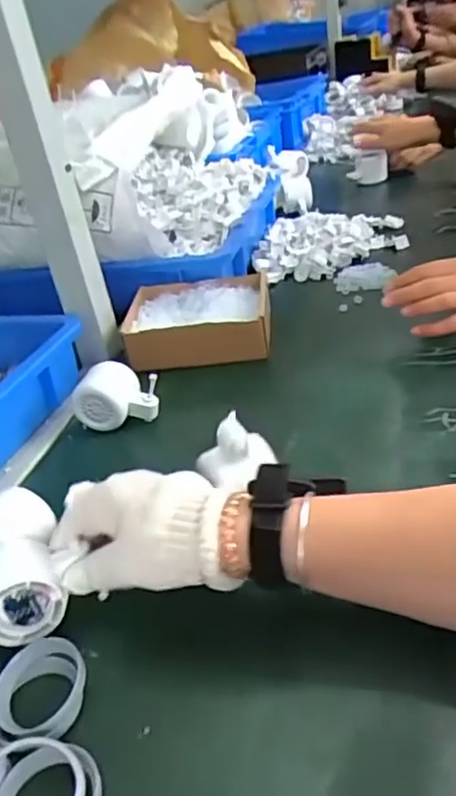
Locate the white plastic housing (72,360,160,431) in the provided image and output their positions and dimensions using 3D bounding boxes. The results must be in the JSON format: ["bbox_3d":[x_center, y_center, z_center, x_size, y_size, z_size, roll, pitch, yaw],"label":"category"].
[{"bbox_3d":[-0.117,-0.002,0.663,0.088,0.057,0.047,-18,32,-9],"label":"white plastic housing"}]

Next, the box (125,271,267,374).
[{"bbox_3d":[-0.038,-0.092,0.786,0.175,0.055,0.143,-6,32,6],"label":"box"}]

